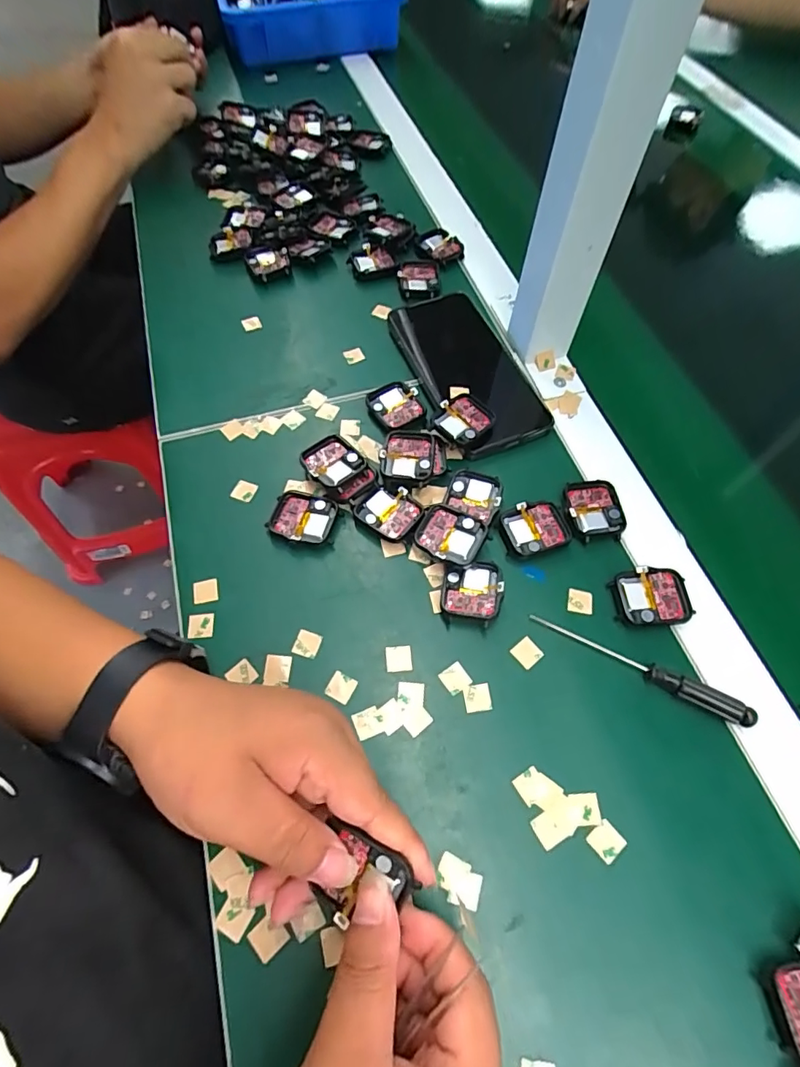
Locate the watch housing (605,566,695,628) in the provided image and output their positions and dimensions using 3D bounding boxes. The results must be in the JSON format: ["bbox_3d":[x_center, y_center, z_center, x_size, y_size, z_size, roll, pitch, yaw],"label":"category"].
[{"bbox_3d":[0.161,0.041,0.329,0.046,0.006,0.037,-4,62,-1],"label":"watch housing"}]

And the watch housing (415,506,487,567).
[{"bbox_3d":[0.033,0.002,0.344,0.044,0.011,0.038,21,65,12],"label":"watch housing"}]

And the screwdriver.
[{"bbox_3d":[0.144,0.078,0.308,0.130,0.011,0.013,28,66,15],"label":"screwdriver"}]

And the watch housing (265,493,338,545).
[{"bbox_3d":[-0.069,-0.009,0.357,0.044,0.010,0.036,9,63,6],"label":"watch housing"}]

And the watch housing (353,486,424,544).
[{"bbox_3d":[-0.007,-0.014,0.358,0.043,0.011,0.037,27,66,15],"label":"watch housing"}]

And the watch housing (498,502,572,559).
[{"bbox_3d":[0.092,-0.004,0.351,0.046,0.005,0.035,-12,63,-5],"label":"watch housing"}]

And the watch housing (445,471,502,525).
[{"bbox_3d":[0.052,-0.027,0.363,0.037,0.005,0.035,19,65,11],"label":"watch housing"}]

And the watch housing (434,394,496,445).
[{"bbox_3d":[0.048,-0.084,0.386,0.042,0.019,0.035,-40,68,-18],"label":"watch housing"}]

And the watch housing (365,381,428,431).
[{"bbox_3d":[-0.003,-0.100,0.404,0.039,0.011,0.043,-23,64,-10],"label":"watch housing"}]

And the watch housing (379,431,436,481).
[{"bbox_3d":[0.006,-0.055,0.373,0.038,0.011,0.044,5,63,4],"label":"watch housing"}]

